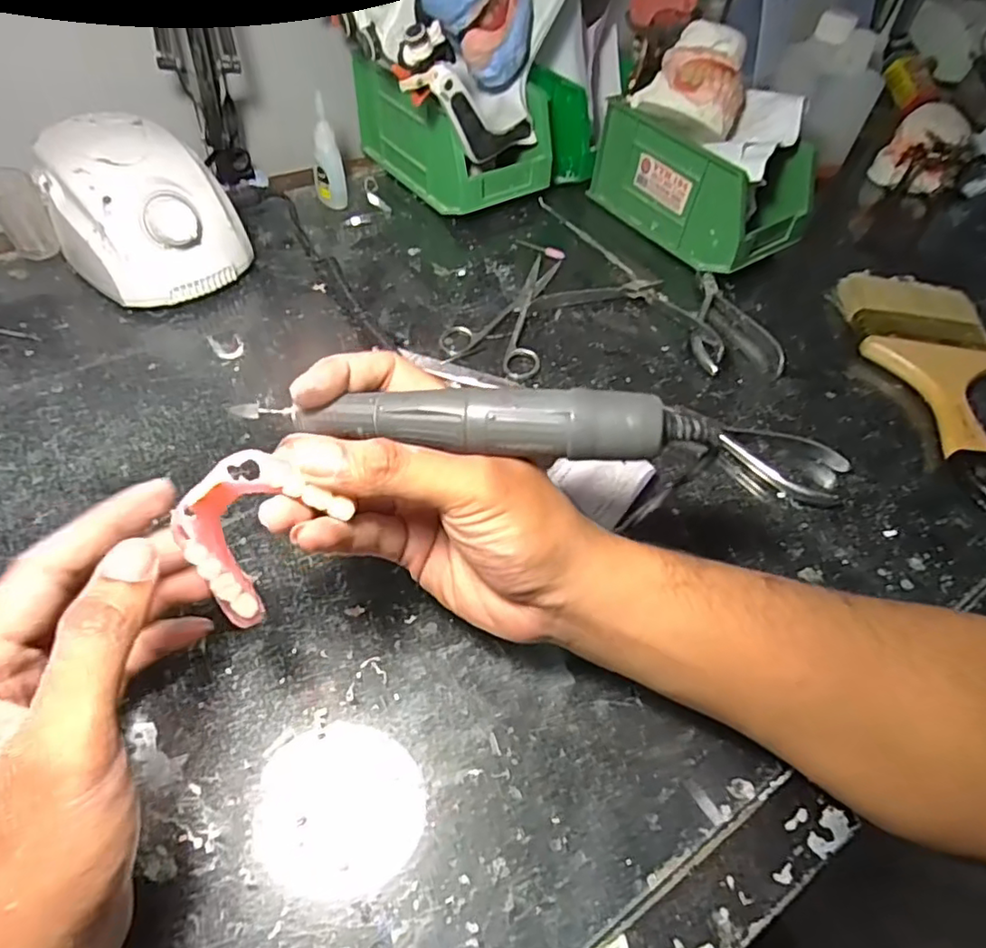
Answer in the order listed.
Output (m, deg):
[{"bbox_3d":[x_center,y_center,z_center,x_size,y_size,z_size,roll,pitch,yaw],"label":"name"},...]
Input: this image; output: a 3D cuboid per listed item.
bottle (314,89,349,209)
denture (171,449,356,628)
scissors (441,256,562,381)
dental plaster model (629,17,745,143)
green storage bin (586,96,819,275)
[{"bbox_3d":[-0.136,-0.261,0.500,0.023,0.081,0.020,-13,55,-16],"label":"bottle"},{"bbox_3d":[-0.090,0.021,0.218,0.056,0.044,0.018,-56,31,0],"label":"denture"},{"bbox_3d":[0.018,-0.124,0.458,0.071,0.007,0.135,22,54,11],"label":"scissors"},{"bbox_3d":[0.158,-0.306,0.482,0.081,0.069,0.062,27,55,14],"label":"dental plaster model"},{"bbox_3d":[0.182,-0.256,0.527,0.094,0.082,0.170,-27,60,-24],"label":"green storage bin"}]

